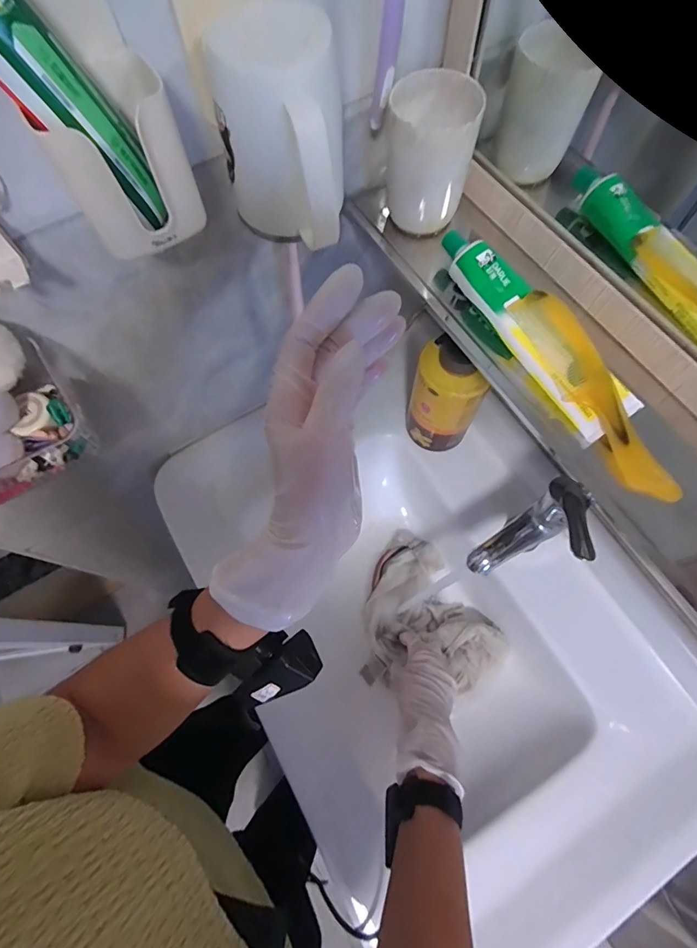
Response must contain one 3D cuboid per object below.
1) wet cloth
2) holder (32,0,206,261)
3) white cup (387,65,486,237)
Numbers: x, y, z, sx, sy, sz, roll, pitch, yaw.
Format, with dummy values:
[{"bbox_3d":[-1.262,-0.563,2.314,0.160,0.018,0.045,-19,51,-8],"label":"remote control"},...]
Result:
[{"bbox_3d":[0.129,0.201,0.657,0.196,0.050,0.214,5,69,3],"label":"wet cloth"},{"bbox_3d":[-0.146,-0.207,0.271,0.075,0.105,0.082,-24,71,-8],"label":"holder"},{"bbox_3d":[0.068,-0.276,0.386,0.072,0.097,0.075,4,69,3],"label":"white cup"}]

